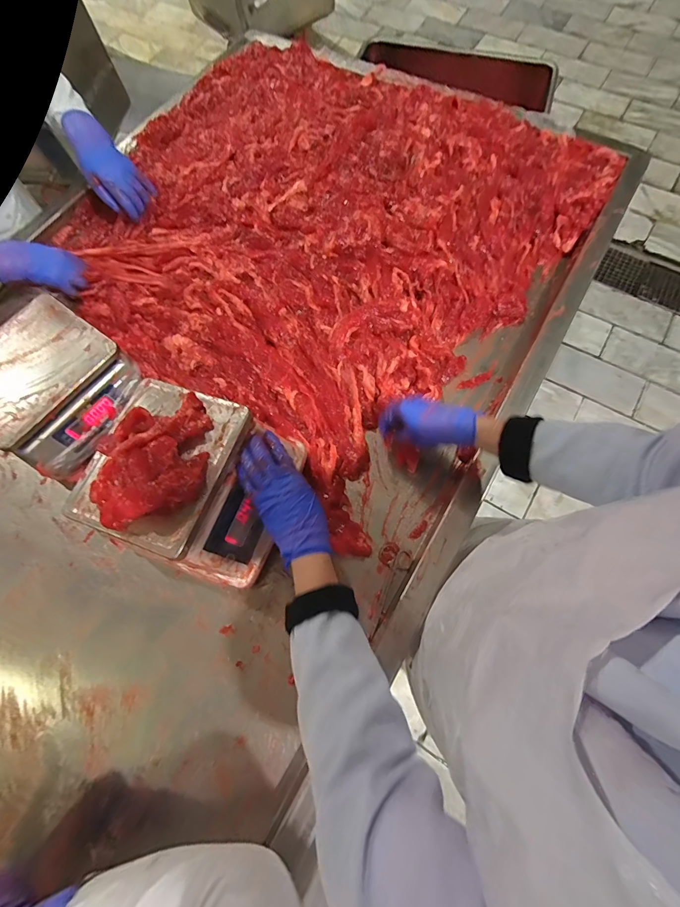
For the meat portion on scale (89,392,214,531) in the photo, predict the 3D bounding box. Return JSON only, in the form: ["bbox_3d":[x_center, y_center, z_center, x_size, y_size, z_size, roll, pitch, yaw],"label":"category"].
[{"bbox_3d":[-0.229,0.004,0.452,0.141,0.045,0.134,-20,72,-4],"label":"meat portion on scale"}]

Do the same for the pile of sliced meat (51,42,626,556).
[{"bbox_3d":[-0.069,-0.466,0.735,0.891,0.085,0.895,34,76,12],"label":"pile of sliced meat"}]

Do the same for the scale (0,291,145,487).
[{"bbox_3d":[-0.481,-0.113,0.629,0.226,0.118,0.224,36,76,13],"label":"scale"}]

